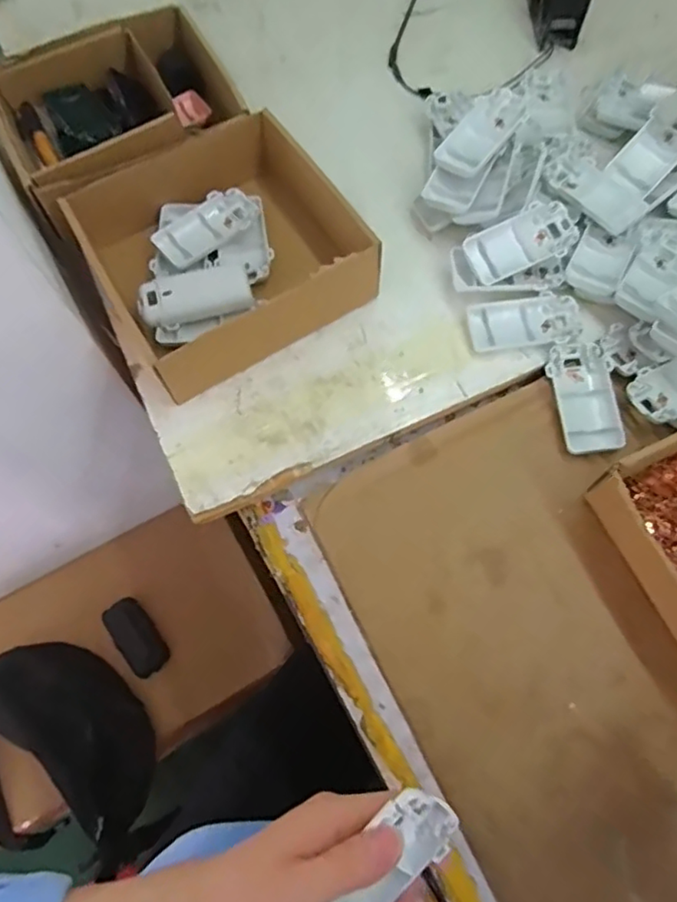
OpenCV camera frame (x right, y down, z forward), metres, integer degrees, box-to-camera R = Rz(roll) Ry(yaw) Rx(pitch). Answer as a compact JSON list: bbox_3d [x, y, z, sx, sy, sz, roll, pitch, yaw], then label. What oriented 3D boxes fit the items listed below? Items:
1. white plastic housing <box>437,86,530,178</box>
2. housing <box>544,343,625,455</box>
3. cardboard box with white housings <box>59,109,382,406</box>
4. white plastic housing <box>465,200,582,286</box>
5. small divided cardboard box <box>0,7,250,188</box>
[{"bbox_3d":[0.131,-0.287,0.547,0.046,0.016,0.103,36,73,15],"label":"white plastic housing"},{"bbox_3d":[0.203,-0.044,0.504,0.047,0.020,0.096,-4,70,0],"label":"housing"},{"bbox_3d":[-0.099,-0.168,0.520,0.199,0.067,0.196,-32,72,-10],"label":"cardboard box with white housings"},{"bbox_3d":[0.160,-0.182,0.534,0.095,0.015,0.049,-24,81,-2],"label":"white plastic housing"},{"bbox_3d":[-0.207,-0.322,0.591,0.211,0.080,0.176,-26,71,-8],"label":"small divided cardboard box"}]

